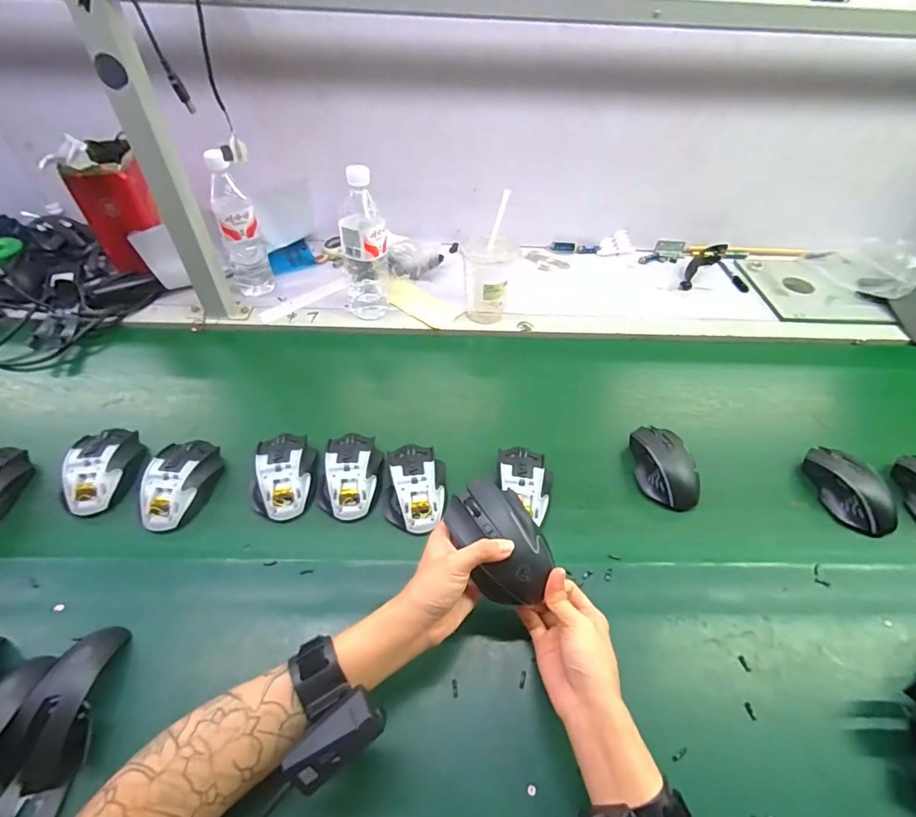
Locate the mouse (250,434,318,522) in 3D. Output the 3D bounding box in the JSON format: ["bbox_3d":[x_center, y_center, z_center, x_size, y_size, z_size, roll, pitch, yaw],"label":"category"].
[{"bbox_3d":[-0.209,0.076,0.560,0.077,0.034,0.113,-5,48,-8],"label":"mouse"}]

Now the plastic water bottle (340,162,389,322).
[{"bbox_3d":[-0.146,-0.248,0.728,0.074,0.227,0.068,-6,48,-9],"label":"plastic water bottle"}]

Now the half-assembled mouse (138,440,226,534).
[{"bbox_3d":[-0.331,0.088,0.551,0.079,0.041,0.116,3,48,-1],"label":"half-assembled mouse"}]

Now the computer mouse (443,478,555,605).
[{"bbox_3d":[0.037,0.121,0.425,0.068,0.046,0.108,-27,55,-25],"label":"computer mouse"}]

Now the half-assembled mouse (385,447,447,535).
[{"bbox_3d":[-0.047,0.091,0.555,0.071,0.036,0.105,0,48,-4],"label":"half-assembled mouse"}]

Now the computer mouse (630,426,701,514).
[{"bbox_3d":[0.263,0.070,0.587,0.070,0.036,0.111,1,48,-3],"label":"computer mouse"}]

